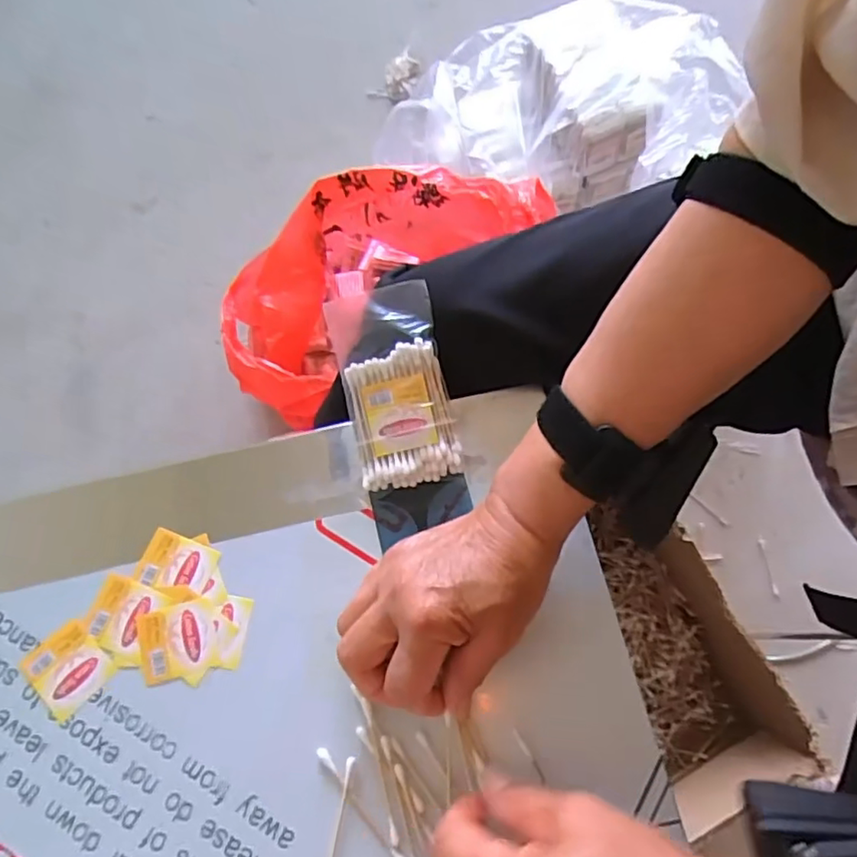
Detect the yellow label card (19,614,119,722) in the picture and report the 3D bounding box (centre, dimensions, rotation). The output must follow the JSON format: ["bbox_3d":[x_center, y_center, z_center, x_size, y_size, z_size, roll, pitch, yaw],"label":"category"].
[{"bbox_3d":[-0.207,0.136,0.349,0.044,0.004,0.040,40,76,13],"label":"yellow label card"}]

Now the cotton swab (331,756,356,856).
[{"bbox_3d":[-0.048,0.212,0.321,0.006,0.004,0.071,11,71,5],"label":"cotton swab"}]

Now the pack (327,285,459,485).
[{"bbox_3d":[-0.021,-0.027,0.378,0.063,0.011,0.121,-11,85,4],"label":"pack"}]

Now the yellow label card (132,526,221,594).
[{"bbox_3d":[-0.151,0.081,0.366,0.043,0.004,0.032,19,72,7],"label":"yellow label card"}]

